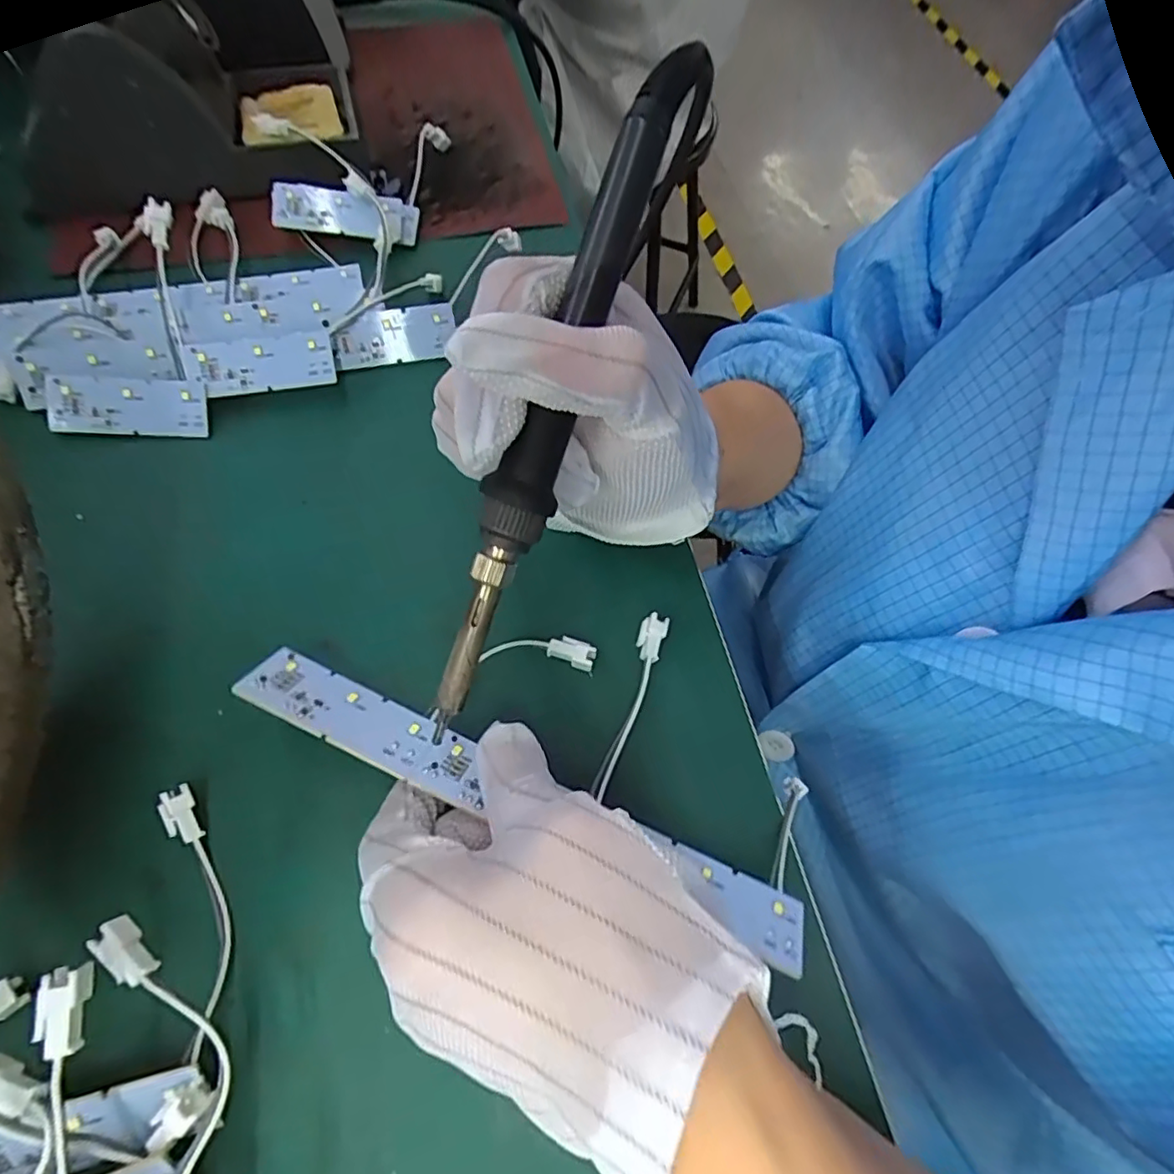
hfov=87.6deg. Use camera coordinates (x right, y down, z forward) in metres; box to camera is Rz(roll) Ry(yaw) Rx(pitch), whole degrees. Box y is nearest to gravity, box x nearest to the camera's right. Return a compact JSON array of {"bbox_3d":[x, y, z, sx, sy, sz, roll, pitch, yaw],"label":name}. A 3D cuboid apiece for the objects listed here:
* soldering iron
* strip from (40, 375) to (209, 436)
[{"bbox_3d":[-0.009,-0.050,0.175,0.016,0.016,0.201,22,98,8],"label":"soldering iron"},{"bbox_3d":[-0.207,-0.082,0.276,0.065,0.004,0.025,0,95,-8],"label":"strip"}]

